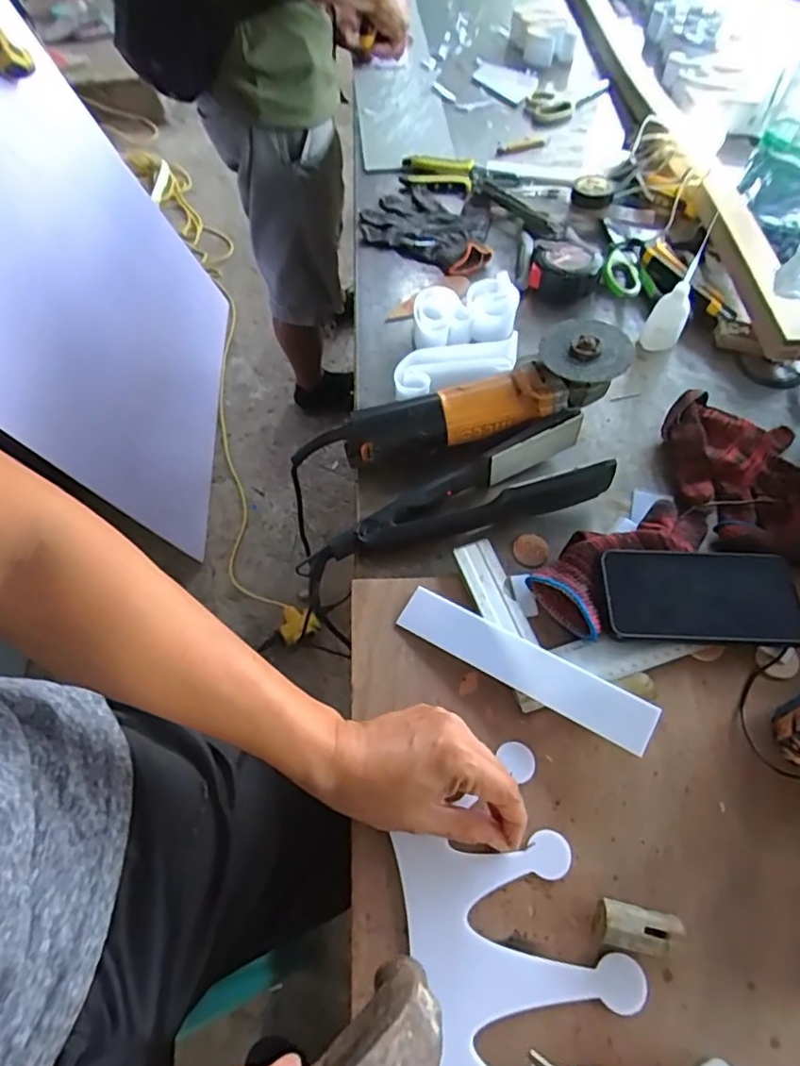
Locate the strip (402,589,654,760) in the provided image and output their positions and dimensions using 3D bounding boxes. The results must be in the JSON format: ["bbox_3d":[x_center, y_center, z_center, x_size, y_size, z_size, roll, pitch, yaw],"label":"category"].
[{"bbox_3d":[0.095,0.104,0.480,0.208,0.006,0.041,25,67,23],"label":"strip"}]

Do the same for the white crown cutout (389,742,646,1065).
[{"bbox_3d":[0.073,0.285,0.386,0.150,0.008,0.276,2,58,0],"label":"white crown cutout"}]

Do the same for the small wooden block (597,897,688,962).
[{"bbox_3d":[0.155,0.259,0.394,0.051,0.023,0.026,12,58,7],"label":"small wooden block"}]

